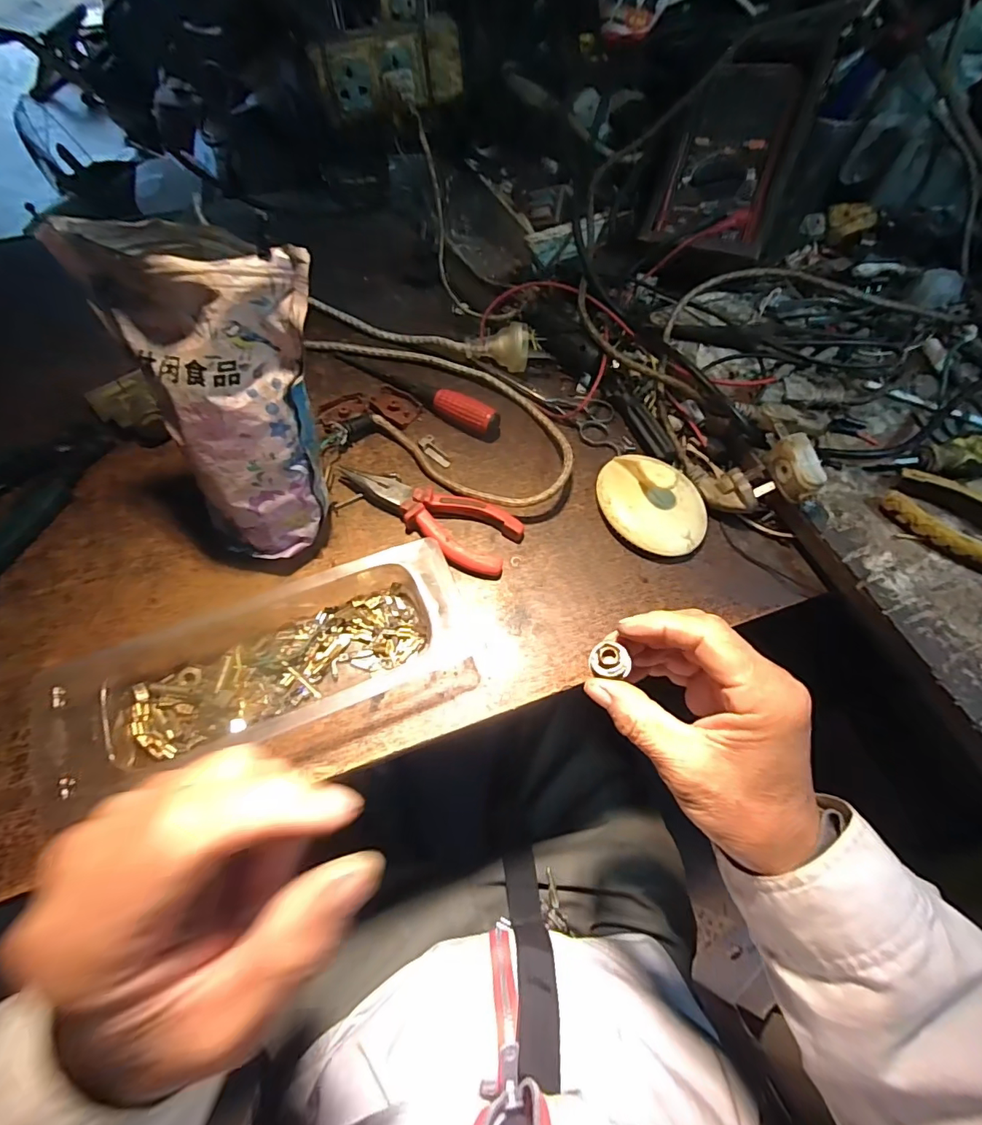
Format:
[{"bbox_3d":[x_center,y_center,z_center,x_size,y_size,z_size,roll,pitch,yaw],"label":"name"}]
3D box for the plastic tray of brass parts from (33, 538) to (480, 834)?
[{"bbox_3d":[-0.136,0.070,0.304,0.251,0.037,0.113,-19,66,-9],"label":"plastic tray of brass parts"}]

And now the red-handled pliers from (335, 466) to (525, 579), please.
[{"bbox_3d":[-0.050,-0.035,0.367,0.142,0.016,0.053,20,66,9],"label":"red-handled pliers"}]

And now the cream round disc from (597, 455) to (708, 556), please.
[{"bbox_3d":[0.123,-0.047,0.367,0.084,0.033,0.071,16,66,7],"label":"cream round disc"}]

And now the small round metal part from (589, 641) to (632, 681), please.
[{"bbox_3d":[0.063,0.052,0.263,0.020,0.005,0.019,0,65,0],"label":"small round metal part"}]

